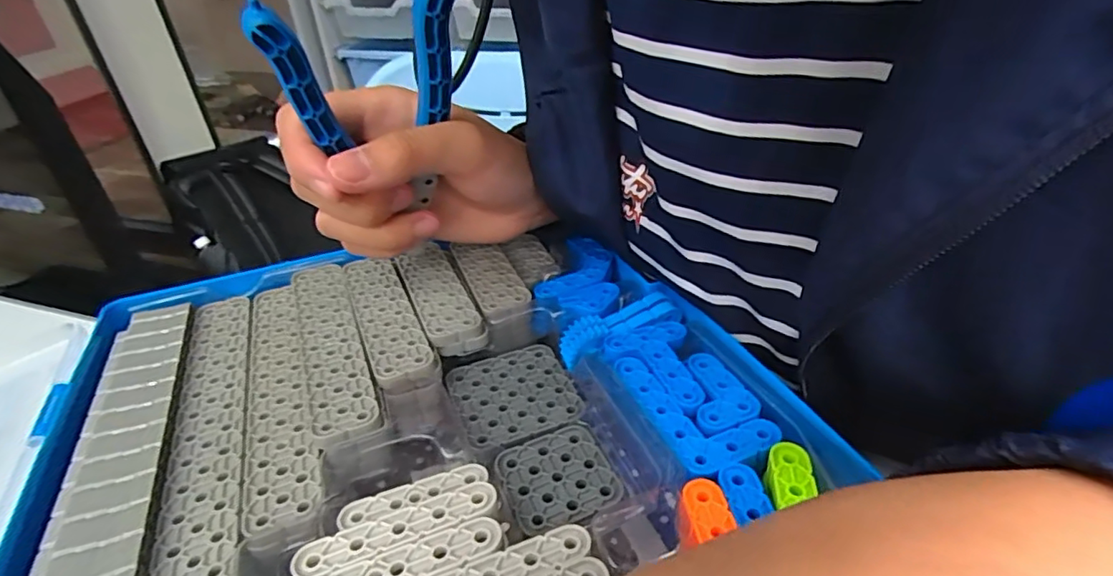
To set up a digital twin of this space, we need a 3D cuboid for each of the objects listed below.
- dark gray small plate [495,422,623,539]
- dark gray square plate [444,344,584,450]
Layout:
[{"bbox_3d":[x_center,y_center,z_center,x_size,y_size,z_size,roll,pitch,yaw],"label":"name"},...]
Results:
[{"bbox_3d":[0.000,0.069,0.207,0.037,0.005,0.039,-15,36,-17],"label":"dark gray small plate"},{"bbox_3d":[-0.019,0.044,0.247,0.050,0.004,0.051,-16,36,-18],"label":"dark gray square plate"}]

